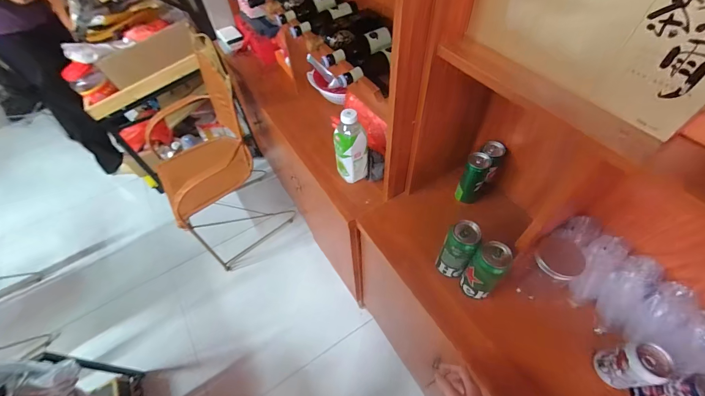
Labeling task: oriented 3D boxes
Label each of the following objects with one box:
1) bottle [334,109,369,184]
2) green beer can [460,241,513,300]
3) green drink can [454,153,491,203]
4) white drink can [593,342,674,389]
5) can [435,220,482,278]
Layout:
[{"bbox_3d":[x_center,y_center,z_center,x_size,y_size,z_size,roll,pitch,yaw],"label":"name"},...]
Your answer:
[{"bbox_3d":[-0.001,-0.126,0.801,0.073,0.219,0.065,-29,58,-17],"label":"bottle"},{"bbox_3d":[0.267,0.156,0.619,0.061,0.173,0.062,-1,54,2],"label":"green beer can"},{"bbox_3d":[0.303,-0.048,0.762,0.057,0.132,0.058,-1,54,2],"label":"green drink can"},{"bbox_3d":[0.483,0.292,0.527,0.051,0.111,0.059,-10,54,-4],"label":"white drink can"},{"bbox_3d":[0.220,0.111,0.639,0.061,0.145,0.057,-1,54,2],"label":"can"}]

